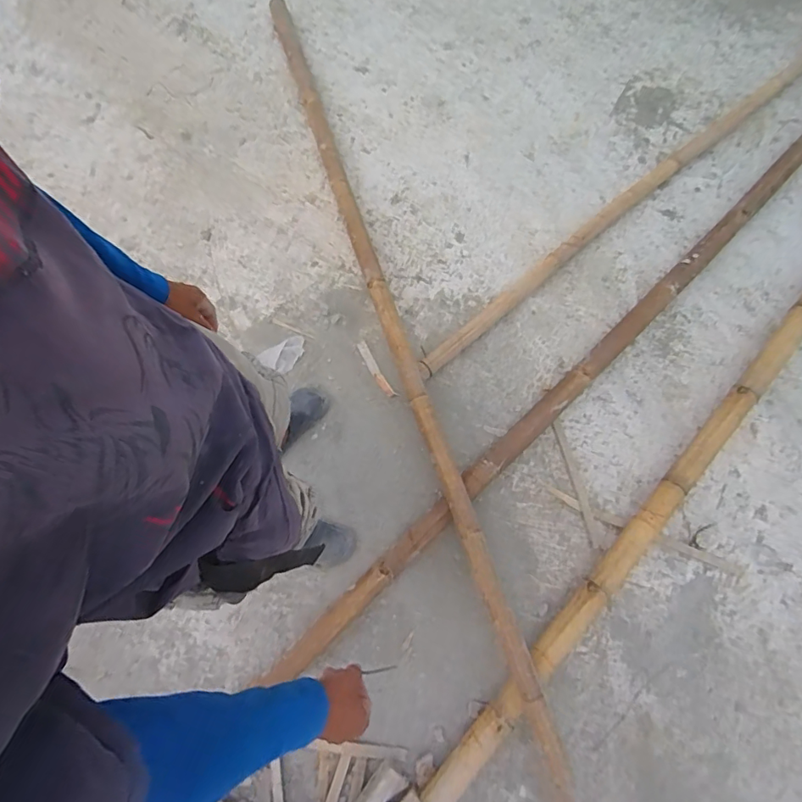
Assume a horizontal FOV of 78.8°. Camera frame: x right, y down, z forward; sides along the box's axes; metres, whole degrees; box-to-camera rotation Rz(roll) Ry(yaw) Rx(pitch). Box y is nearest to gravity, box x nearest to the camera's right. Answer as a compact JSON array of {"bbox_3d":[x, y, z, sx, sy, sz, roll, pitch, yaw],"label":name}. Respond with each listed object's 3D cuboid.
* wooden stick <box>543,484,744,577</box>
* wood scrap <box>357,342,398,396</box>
[{"bbox_3d":[0.653,0.353,1.321,0.552,0.012,0.034,22,73,6],"label":"wooden stick"},{"bbox_3d":[-0.076,-0.093,1.448,0.030,0.008,0.195,-29,73,-11],"label":"wood scrap"}]

